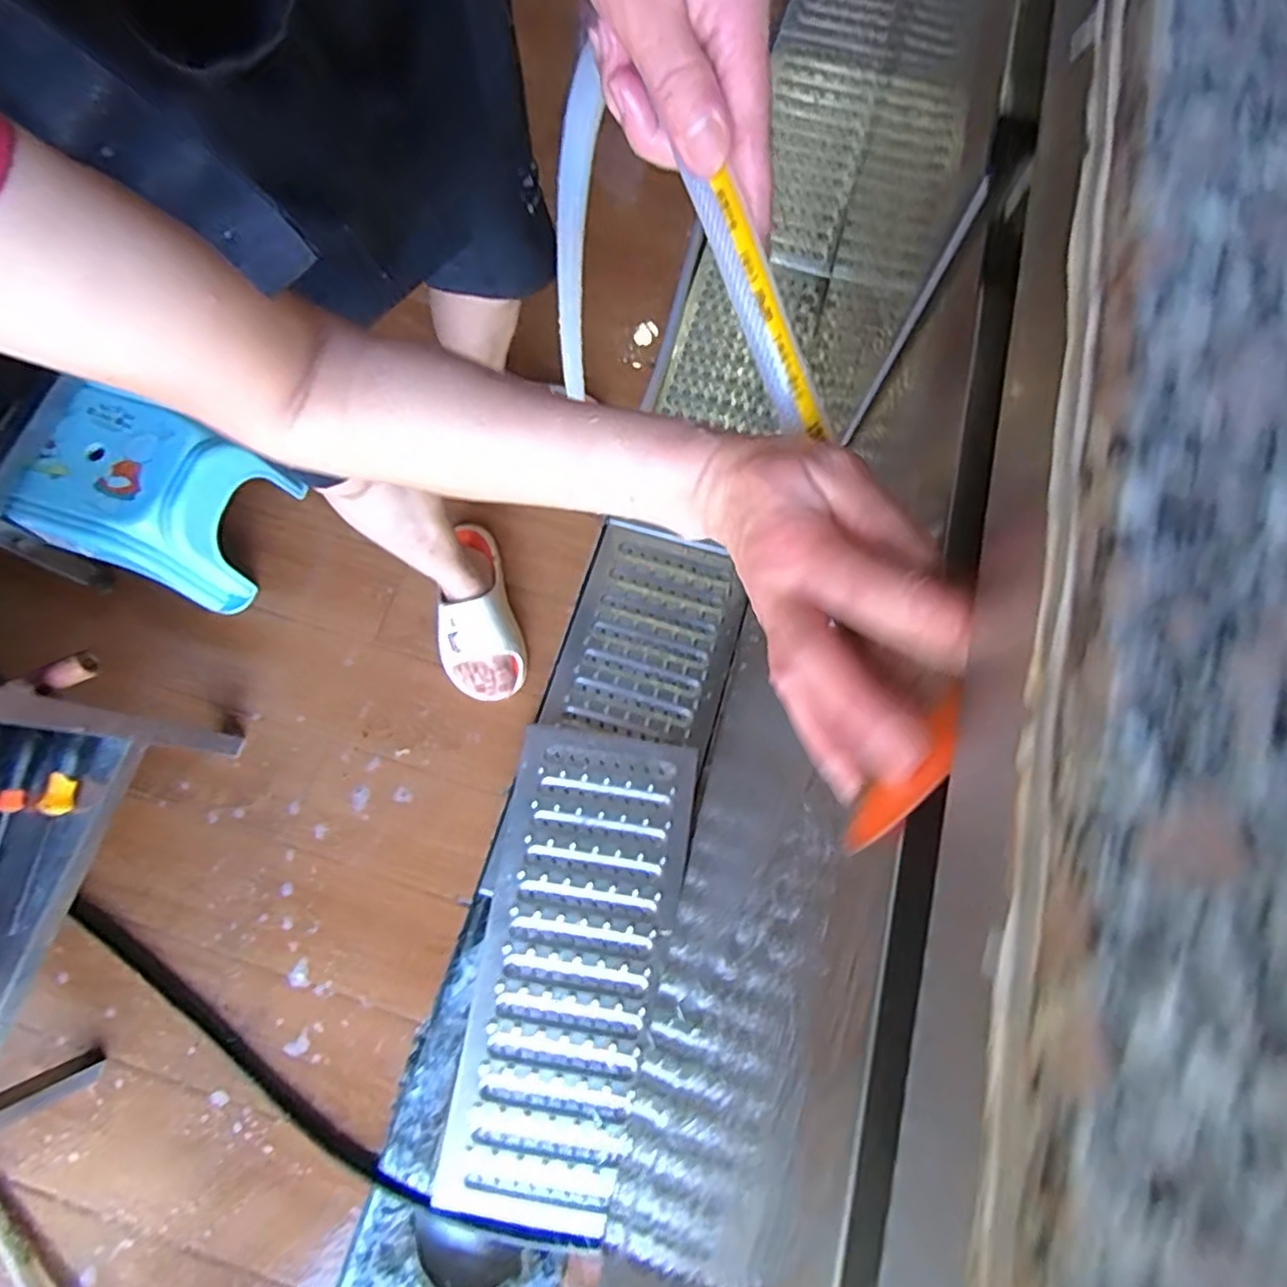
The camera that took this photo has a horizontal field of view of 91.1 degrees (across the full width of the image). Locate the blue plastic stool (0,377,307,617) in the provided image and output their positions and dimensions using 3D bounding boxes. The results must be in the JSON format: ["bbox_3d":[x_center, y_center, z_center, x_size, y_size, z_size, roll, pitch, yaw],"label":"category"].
[{"bbox_3d":[-0.690,-0.213,0.930,0.231,0.200,0.250,18,75,5],"label":"blue plastic stool"}]

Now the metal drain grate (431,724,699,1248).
[{"bbox_3d":[-0.098,0.408,0.825,0.227,0.023,0.573,11,74,3],"label":"metal drain grate"}]

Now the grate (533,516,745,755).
[{"bbox_3d":[0.009,-0.013,0.971,0.245,0.024,0.330,16,74,4],"label":"grate"}]

